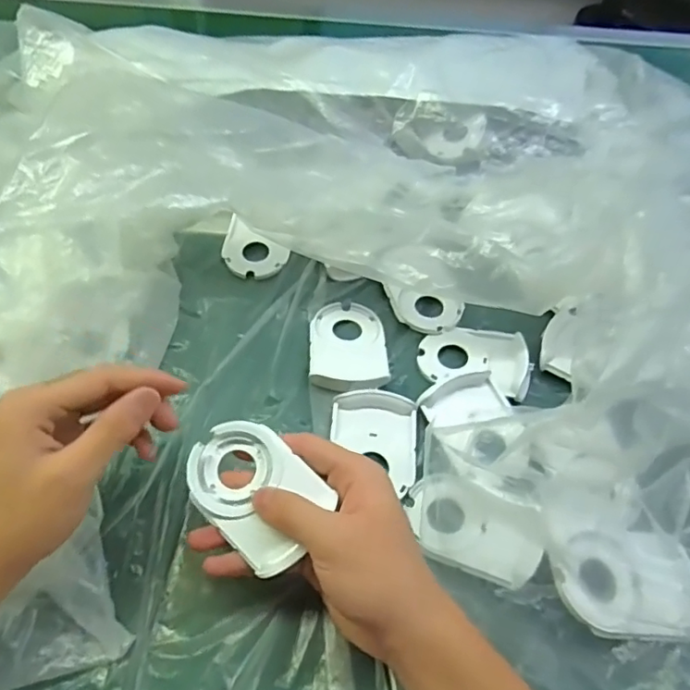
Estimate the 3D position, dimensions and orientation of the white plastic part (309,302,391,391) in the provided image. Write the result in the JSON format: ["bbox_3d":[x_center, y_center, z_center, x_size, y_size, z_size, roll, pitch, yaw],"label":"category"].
[{"bbox_3d":[0.003,-0.001,0.430,0.058,0.012,0.084,0,53,-3],"label":"white plastic part"}]

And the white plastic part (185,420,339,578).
[{"bbox_3d":[-0.048,0.078,0.306,0.076,0.020,0.054,36,63,21],"label":"white plastic part"}]

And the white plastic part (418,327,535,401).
[{"bbox_3d":[0.100,0.008,0.424,0.083,0.011,0.057,14,54,7],"label":"white plastic part"}]

